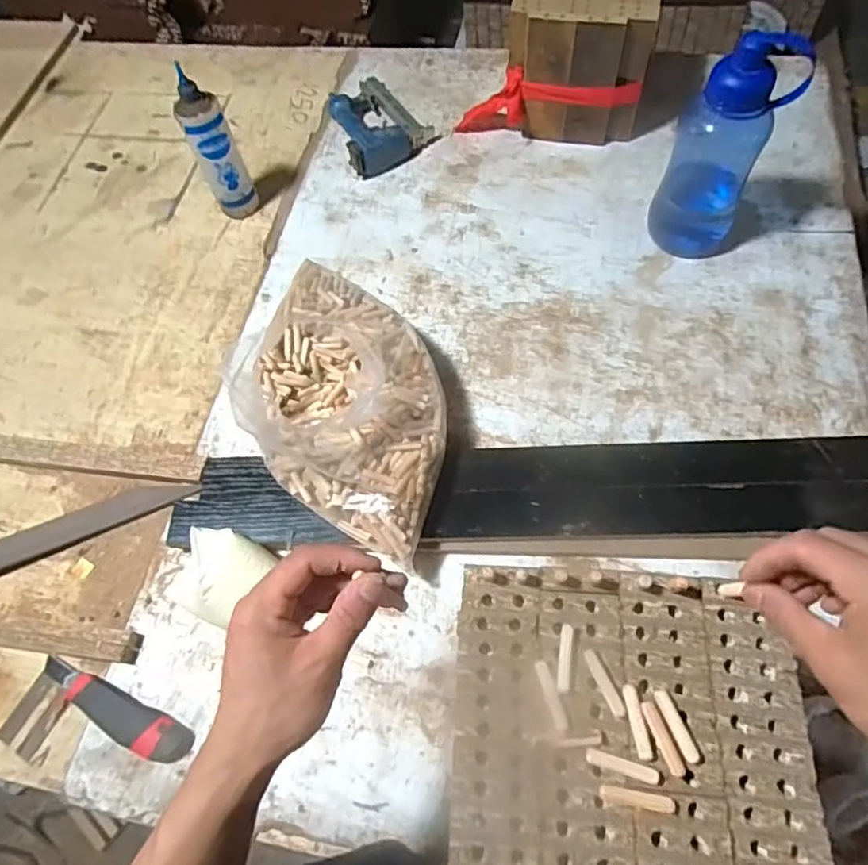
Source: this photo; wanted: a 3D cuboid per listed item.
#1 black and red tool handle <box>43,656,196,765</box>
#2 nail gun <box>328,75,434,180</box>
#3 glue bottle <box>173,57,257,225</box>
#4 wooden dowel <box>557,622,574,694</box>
[{"bbox_3d":[-0.330,0.284,0.610,0.192,0.022,0.039,19,66,12],"label":"black and red tool handle"},{"bbox_3d":[-0.103,-0.508,0.982,0.142,0.048,0.191,-33,66,-13],"label":"nail gun"},{"bbox_3d":[-0.307,-0.395,0.855,0.056,0.213,0.048,-22,64,-7],"label":"glue bottle"},{"bbox_3d":[0.080,0.137,0.364,0.007,0.004,0.039,8,64,7],"label":"wooden dowel"}]

